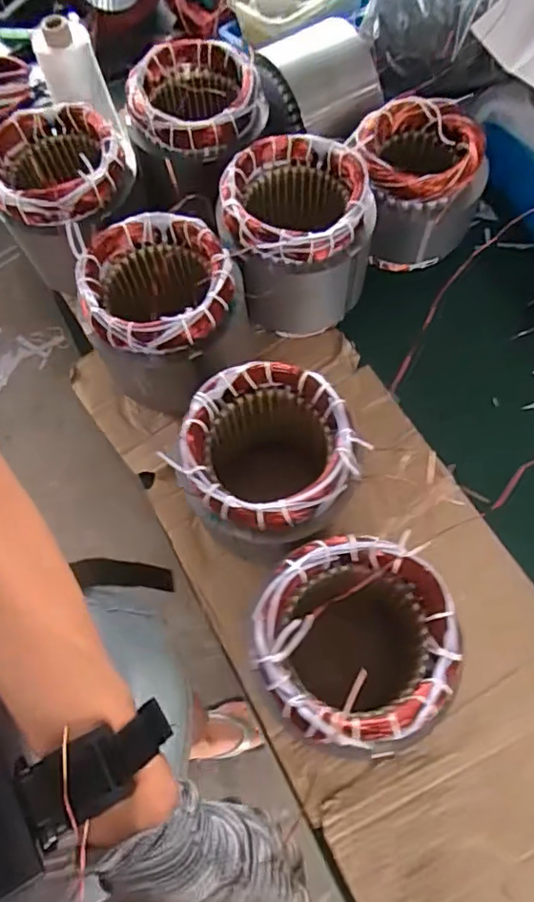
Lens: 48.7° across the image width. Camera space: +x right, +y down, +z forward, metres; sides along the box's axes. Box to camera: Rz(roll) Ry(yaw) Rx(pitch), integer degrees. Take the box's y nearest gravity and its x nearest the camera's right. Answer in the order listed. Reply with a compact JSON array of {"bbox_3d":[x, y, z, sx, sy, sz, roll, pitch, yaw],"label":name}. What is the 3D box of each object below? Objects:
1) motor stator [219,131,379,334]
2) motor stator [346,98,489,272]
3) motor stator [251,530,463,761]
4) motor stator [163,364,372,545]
[{"bbox_3d":[0.029,-0.220,0.611,0.137,0.131,0.142,-19,69,-5],"label":"motor stator"},{"bbox_3d":[0.161,-0.288,0.654,0.130,0.132,0.122,-1,68,2],"label":"motor stator"},{"bbox_3d":[0.066,0.151,0.471,0.132,0.173,0.132,-11,68,-2],"label":"motor stator"},{"bbox_3d":[0.003,0.018,0.529,0.135,0.149,0.142,-1,68,2],"label":"motor stator"}]

